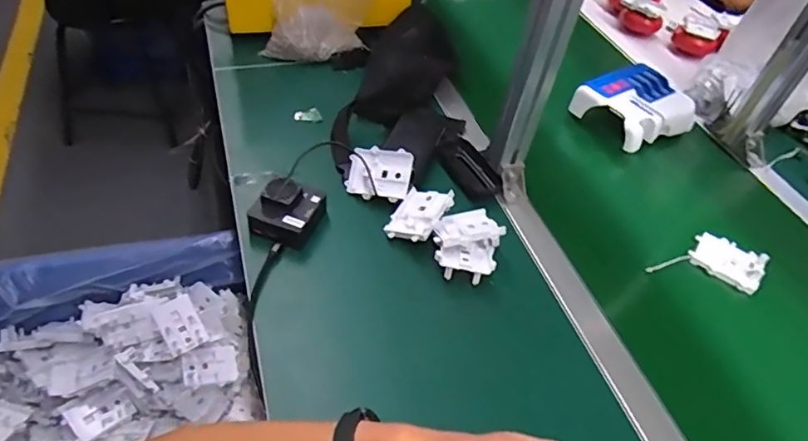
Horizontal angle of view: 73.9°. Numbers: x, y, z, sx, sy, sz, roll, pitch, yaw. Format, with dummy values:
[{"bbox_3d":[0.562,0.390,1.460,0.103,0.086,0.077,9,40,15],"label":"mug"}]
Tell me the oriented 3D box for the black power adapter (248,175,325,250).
[{"bbox_3d":[-0.141,-0.010,0.669,0.070,0.059,0.077,20,47,13],"label":"black power adapter"}]

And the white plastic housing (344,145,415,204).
[{"bbox_3d":[-0.033,-0.064,0.733,0.087,0.025,0.069,13,89,12],"label":"white plastic housing"}]

